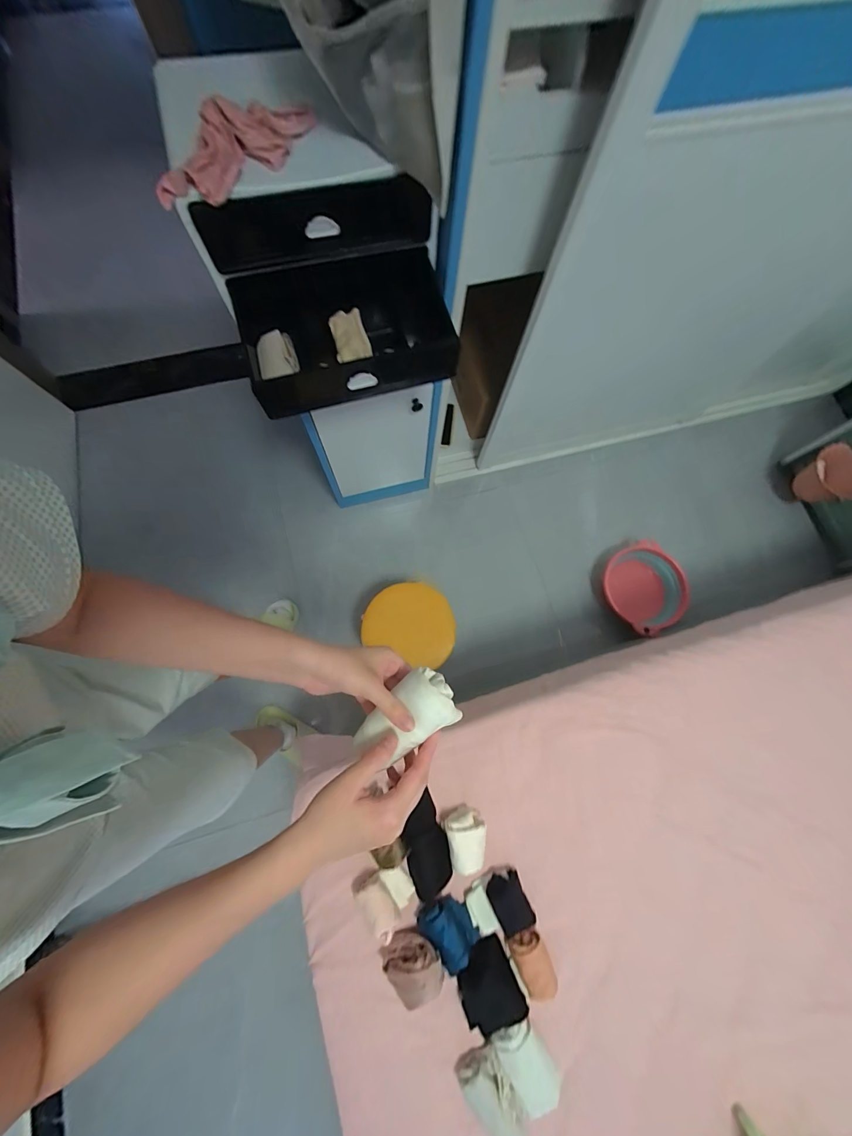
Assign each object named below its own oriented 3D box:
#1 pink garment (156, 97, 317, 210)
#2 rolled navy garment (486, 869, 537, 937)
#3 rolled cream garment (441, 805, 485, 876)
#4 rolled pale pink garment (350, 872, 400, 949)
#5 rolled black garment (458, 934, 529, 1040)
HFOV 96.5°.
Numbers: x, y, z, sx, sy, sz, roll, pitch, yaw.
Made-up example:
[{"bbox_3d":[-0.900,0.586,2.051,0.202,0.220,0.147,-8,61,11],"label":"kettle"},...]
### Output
[{"bbox_3d":[-0.241,-0.534,0.479,0.226,0.050,0.093,-28,79,-9],"label":"pink garment"},{"bbox_3d":[0.127,0.511,0.582,0.055,0.033,0.071,-21,78,-8],"label":"rolled navy garment"},{"bbox_3d":[0.064,0.426,0.597,0.065,0.044,0.084,-18,78,-7],"label":"rolled cream garment"},{"bbox_3d":[-0.073,0.498,0.562,0.052,0.044,0.086,-40,81,-11],"label":"rolled pale pink garment"},{"bbox_3d":[0.089,0.606,0.547,0.085,0.044,0.086,-26,79,-8],"label":"rolled black garment"}]

